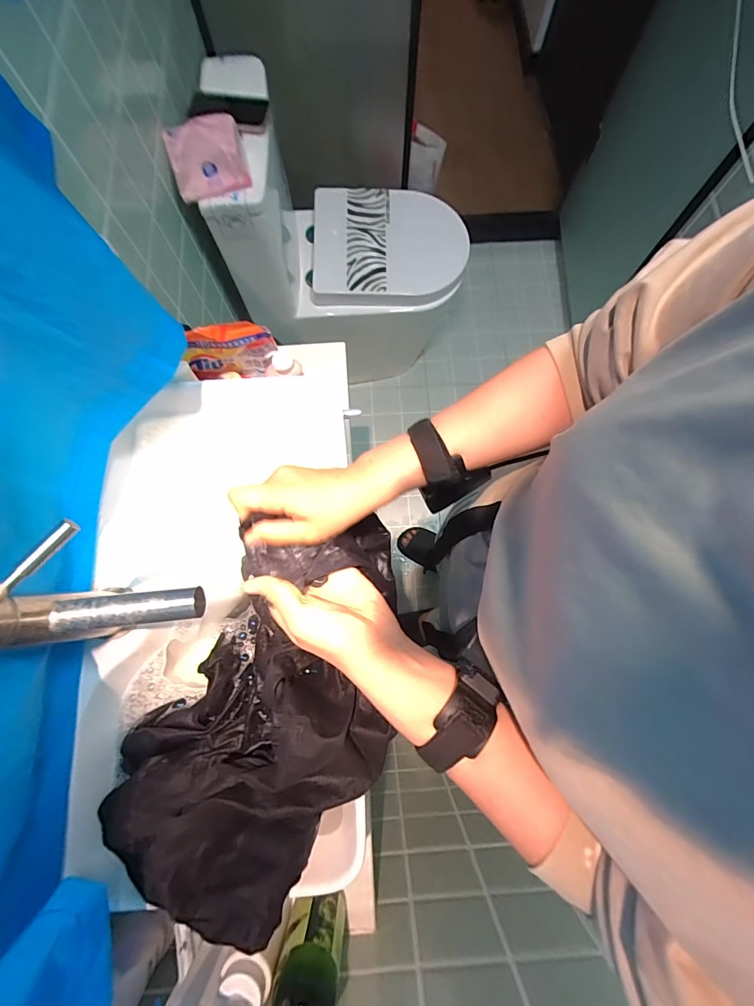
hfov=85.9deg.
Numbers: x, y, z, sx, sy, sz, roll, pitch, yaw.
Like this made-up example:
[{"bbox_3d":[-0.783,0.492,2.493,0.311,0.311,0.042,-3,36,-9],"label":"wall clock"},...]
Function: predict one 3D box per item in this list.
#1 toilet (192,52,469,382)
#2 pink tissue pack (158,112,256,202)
[{"bbox_3d":[-0.049,-0.694,1.188,0.630,0.738,0.384,-4,77,-1],"label":"toilet"},{"bbox_3d":[-0.314,-0.640,0.744,0.134,0.092,0.097,-11,77,-2],"label":"pink tissue pack"}]

